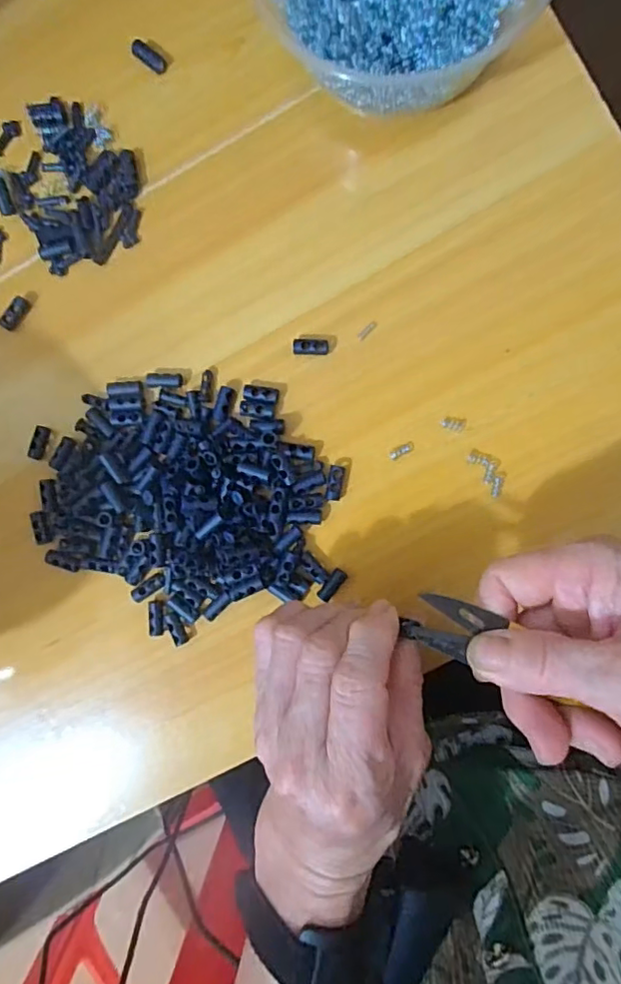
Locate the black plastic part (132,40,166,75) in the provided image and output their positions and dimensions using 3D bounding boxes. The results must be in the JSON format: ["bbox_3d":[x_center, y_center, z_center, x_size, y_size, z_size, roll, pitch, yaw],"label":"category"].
[{"bbox_3d":[-0.087,-0.233,0.302,0.020,0.004,0.009,38,94,-8],"label":"black plastic part"}]

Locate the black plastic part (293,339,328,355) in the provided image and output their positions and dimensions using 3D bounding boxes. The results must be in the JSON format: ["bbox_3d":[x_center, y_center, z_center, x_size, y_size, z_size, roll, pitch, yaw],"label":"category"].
[{"bbox_3d":[0.000,-0.076,0.296,0.018,0.008,0.007,1,91,6],"label":"black plastic part"}]

